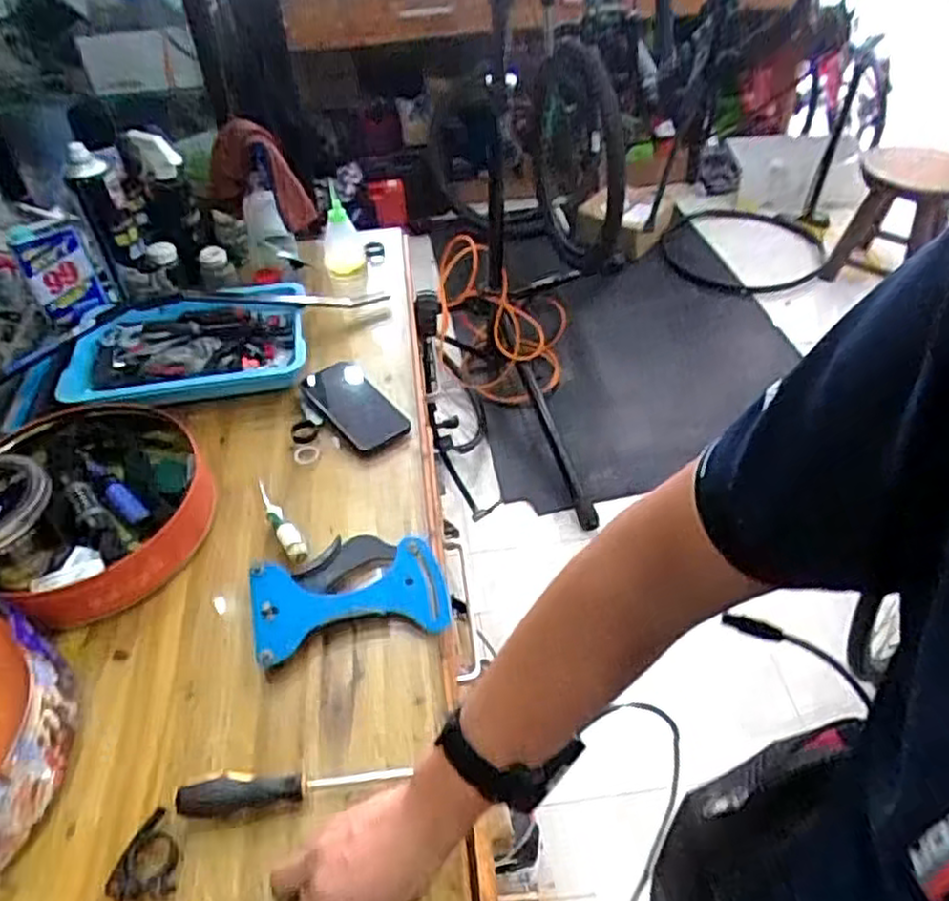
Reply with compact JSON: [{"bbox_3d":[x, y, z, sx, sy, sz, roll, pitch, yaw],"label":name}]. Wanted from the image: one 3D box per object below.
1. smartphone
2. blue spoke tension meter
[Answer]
[{"bbox_3d":[-0.158,-0.064,0.964,0.082,0.014,0.168,-30,50,-24],"label":"smartphone"},{"bbox_3d":[-0.129,0.142,0.751,0.190,0.032,0.130,-14,45,-10],"label":"blue spoke tension meter"}]

